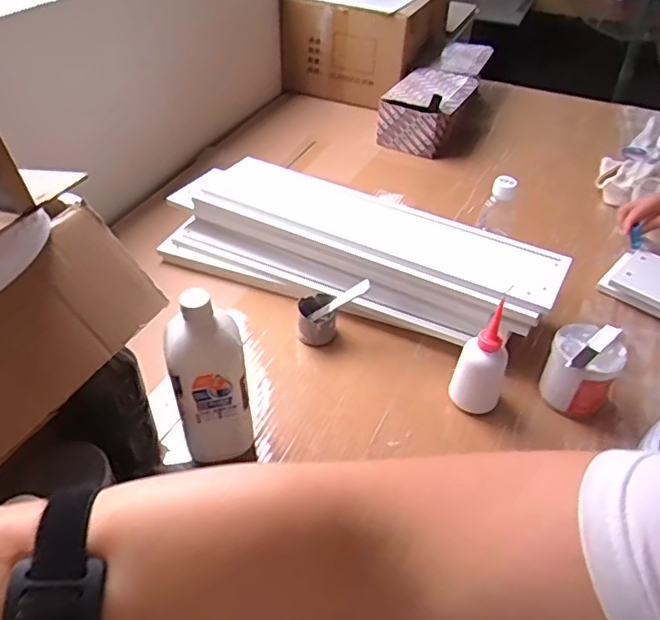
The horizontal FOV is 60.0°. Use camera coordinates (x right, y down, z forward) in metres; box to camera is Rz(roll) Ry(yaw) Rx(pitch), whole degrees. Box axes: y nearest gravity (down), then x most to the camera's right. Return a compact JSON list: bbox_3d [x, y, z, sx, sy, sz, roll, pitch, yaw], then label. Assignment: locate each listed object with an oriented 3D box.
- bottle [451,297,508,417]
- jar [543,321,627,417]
[{"bbox_3d":[0.190,0.067,0.708,0.061,0.124,0.058,19,43,20],"label":"bottle"},{"bbox_3d":[0.313,0.078,0.718,0.080,0.084,0.081,1,40,-1],"label":"jar"}]

